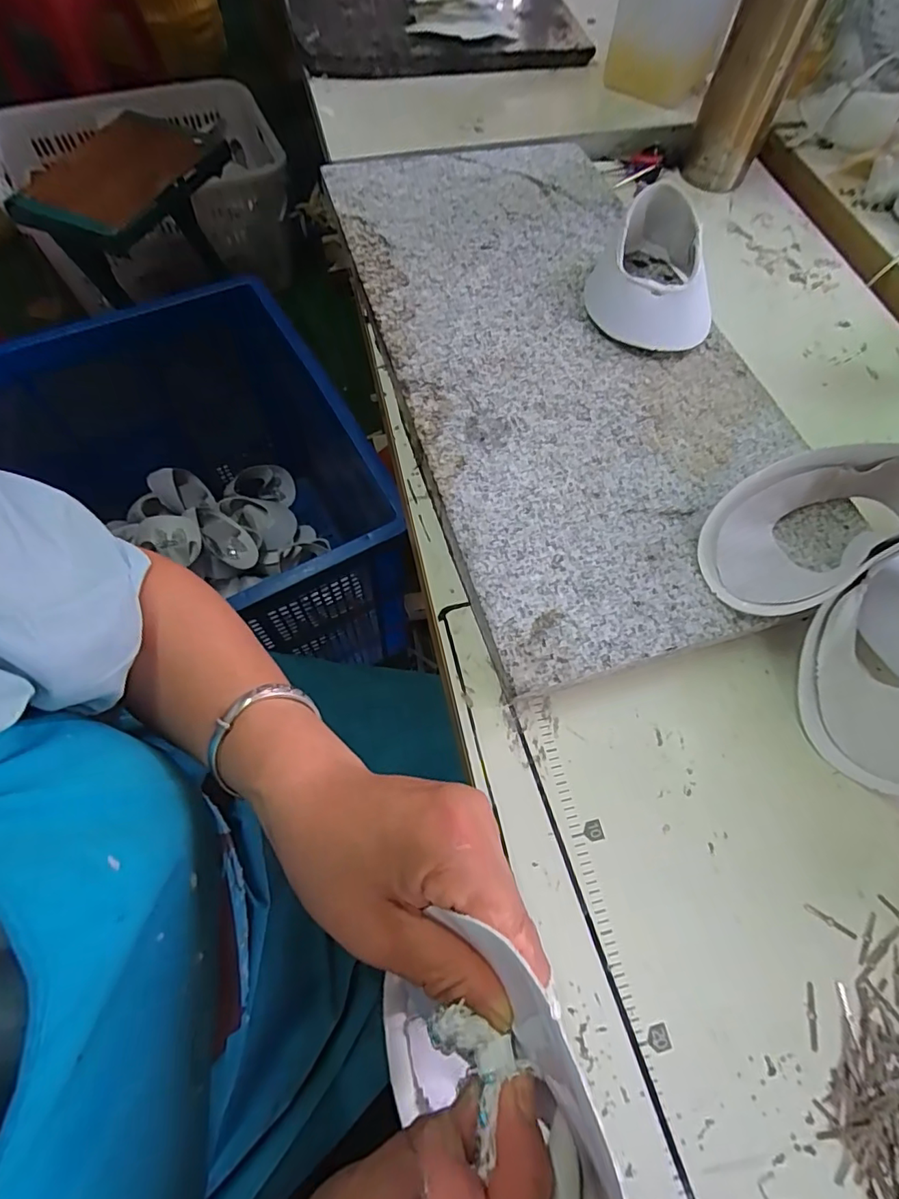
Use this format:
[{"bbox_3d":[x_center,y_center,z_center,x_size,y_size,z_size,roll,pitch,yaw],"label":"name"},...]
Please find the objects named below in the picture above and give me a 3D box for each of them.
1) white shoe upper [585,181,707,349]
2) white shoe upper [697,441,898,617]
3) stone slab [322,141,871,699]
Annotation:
[{"bbox_3d":[0.189,-0.296,0.470,0.114,0.048,0.156,22,66,6],"label":"white shoe upper"},{"bbox_3d":[0.251,-0.059,0.357,0.169,0.057,0.091,-31,71,-16],"label":"white shoe upper"},{"bbox_3d":[0.092,-0.216,0.454,0.287,0.014,0.577,-15,67,-11],"label":"stone slab"}]

